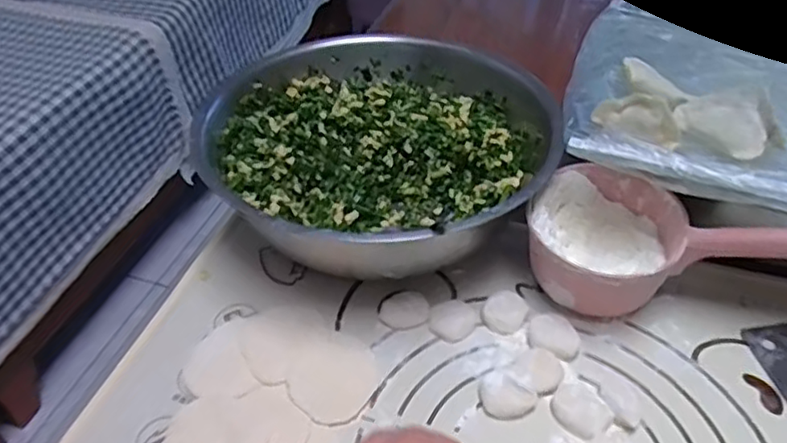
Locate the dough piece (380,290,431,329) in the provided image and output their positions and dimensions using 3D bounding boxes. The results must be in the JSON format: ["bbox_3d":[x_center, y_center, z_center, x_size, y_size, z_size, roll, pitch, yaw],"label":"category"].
[{"bbox_3d":[0.008,0.070,0.516,0.038,0.006,0.036,-1,45,1],"label":"dough piece"}]

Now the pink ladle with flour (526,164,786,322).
[{"bbox_3d":[0.270,0.030,0.435,0.340,0.087,0.119,7,39,34],"label":"pink ladle with flour"}]

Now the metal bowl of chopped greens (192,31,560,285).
[{"bbox_3d":[0.002,-0.070,0.589,0.295,0.100,0.288,-1,45,1],"label":"metal bowl of chopped greens"}]

